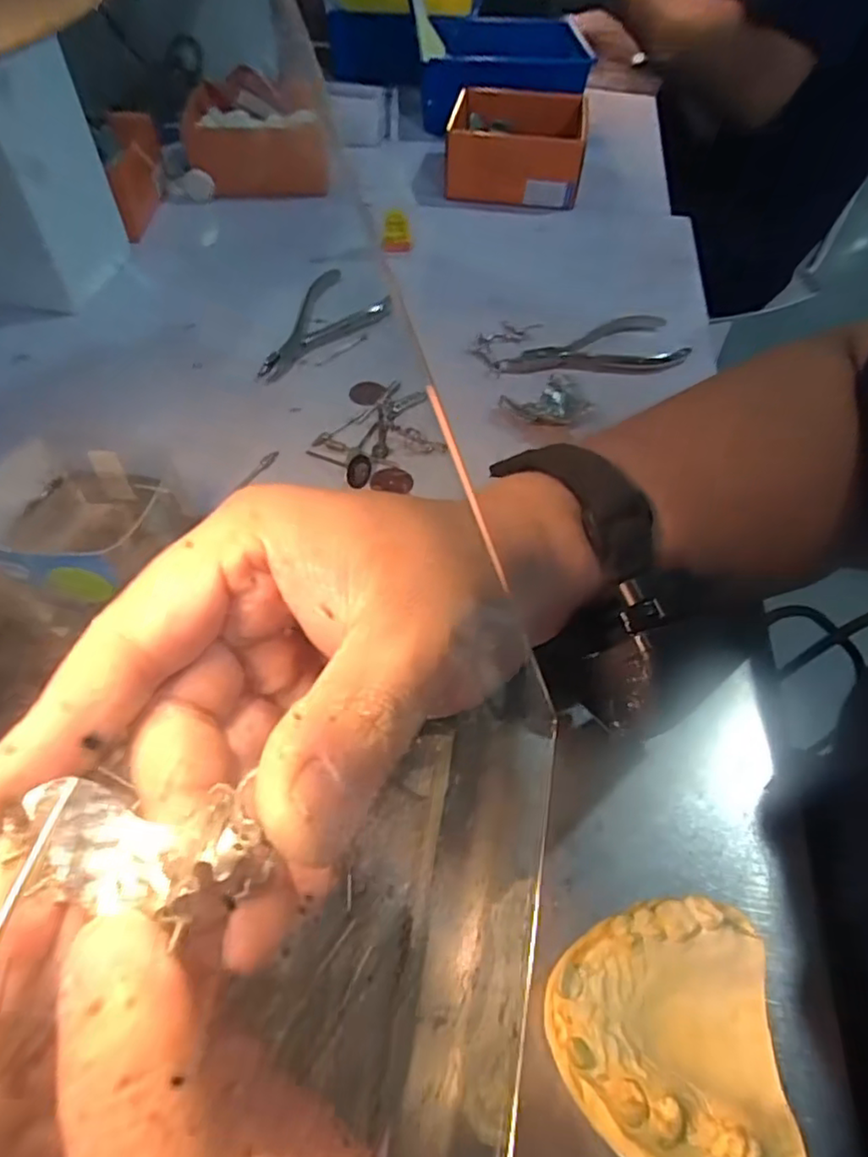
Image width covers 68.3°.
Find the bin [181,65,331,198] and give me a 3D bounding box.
[{"bbox_3d":[-0.157,-0.396,0.566,0.116,0.063,0.122,-7,53,-8],"label":"bin"}]

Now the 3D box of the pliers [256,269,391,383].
[{"bbox_3d":[-0.068,-0.170,0.430,0.061,0.007,0.127,9,53,5],"label":"pliers"}]

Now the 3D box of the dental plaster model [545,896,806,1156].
[{"bbox_3d":[0.066,0.134,0.188,0.063,0.037,0.068,7,52,3],"label":"dental plaster model"}]

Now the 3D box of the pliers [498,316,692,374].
[{"bbox_3d":[0.105,-0.151,0.424,0.127,0.007,0.055,-14,54,-13],"label":"pliers"}]

